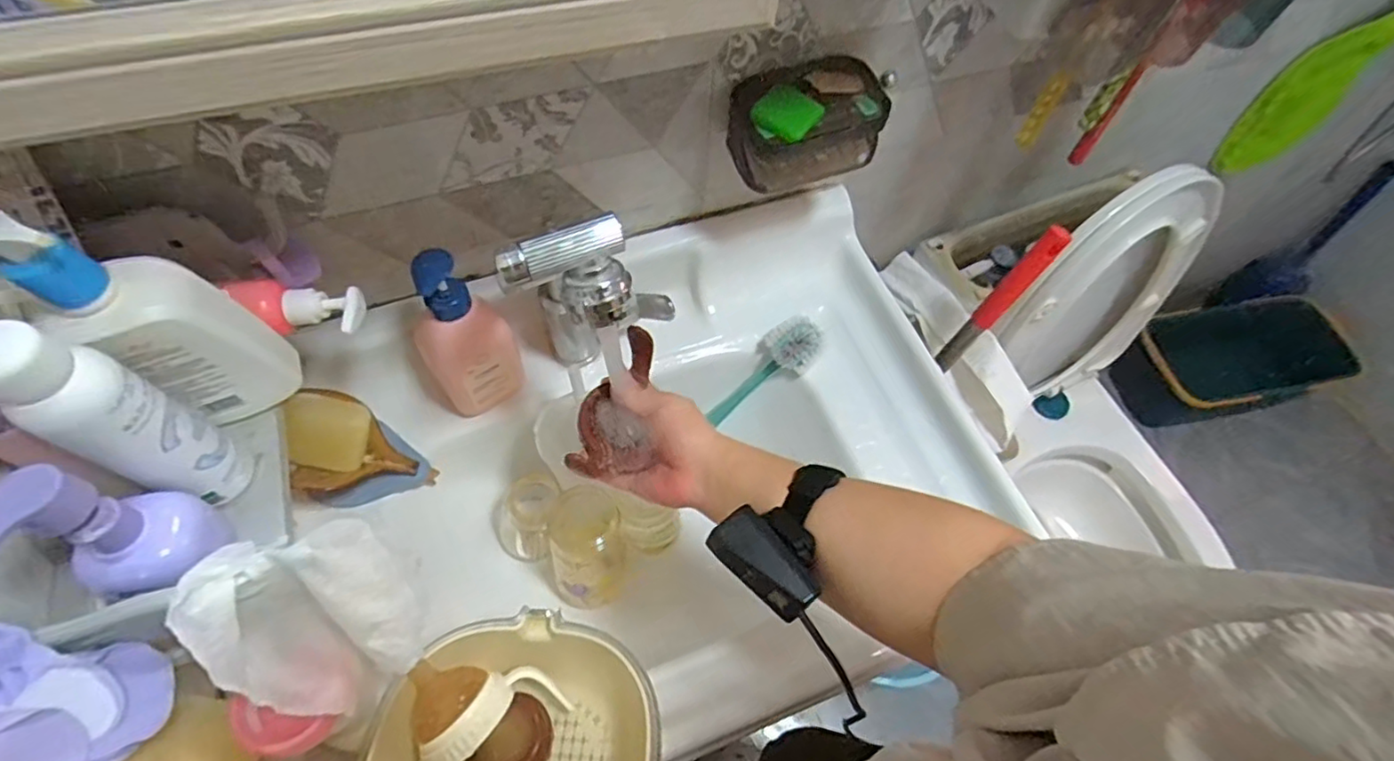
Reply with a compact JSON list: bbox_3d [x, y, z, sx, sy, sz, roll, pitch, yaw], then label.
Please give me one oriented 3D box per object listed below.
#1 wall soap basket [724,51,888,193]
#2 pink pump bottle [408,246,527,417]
[{"bbox_3d":[0.095,-0.232,0.573,0.136,0.082,0.077,-17,63,-12],"label":"wall soap basket"},{"bbox_3d":[-0.214,-0.039,0.569,0.081,0.179,0.058,-31,67,-18],"label":"pink pump bottle"}]

